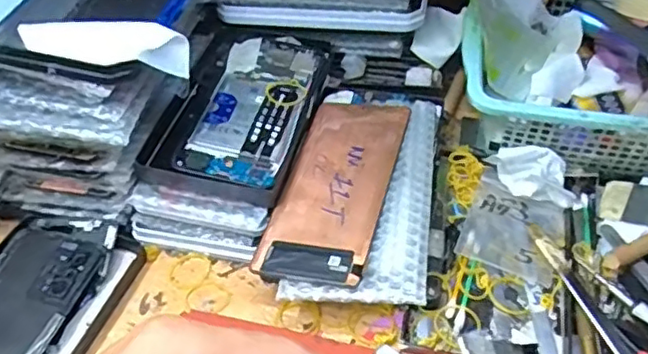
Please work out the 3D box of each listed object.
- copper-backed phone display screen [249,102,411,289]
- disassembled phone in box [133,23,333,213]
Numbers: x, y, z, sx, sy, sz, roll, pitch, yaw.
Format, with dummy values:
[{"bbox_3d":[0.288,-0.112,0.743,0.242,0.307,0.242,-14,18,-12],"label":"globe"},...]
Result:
[{"bbox_3d":[0.010,0.005,0.430,0.071,0.004,0.154,9,52,19],"label":"copper-backed phone display screen"},{"bbox_3d":[-0.061,-0.055,0.483,0.103,0.024,0.167,10,47,13],"label":"disassembled phone in box"}]

